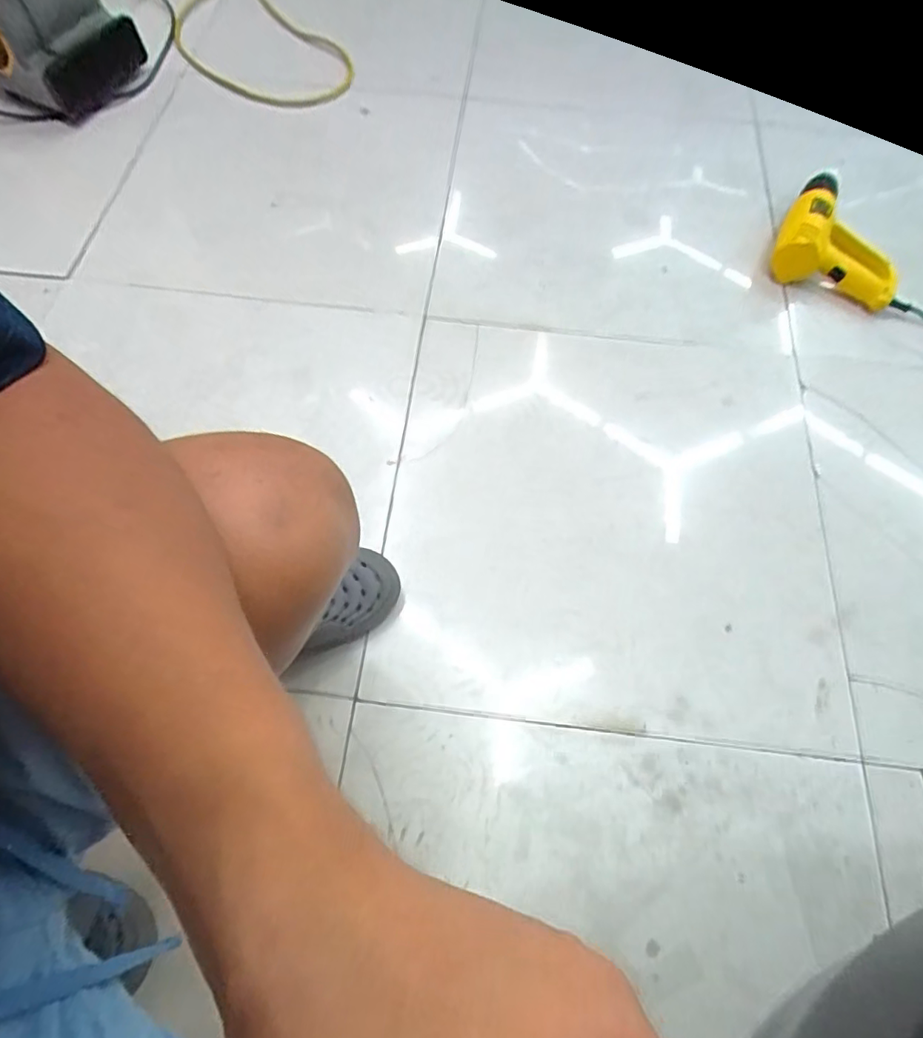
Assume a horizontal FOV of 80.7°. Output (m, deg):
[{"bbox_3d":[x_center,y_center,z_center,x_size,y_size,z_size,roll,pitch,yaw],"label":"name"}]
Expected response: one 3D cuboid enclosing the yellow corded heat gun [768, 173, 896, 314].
[{"bbox_3d":[0.579,-0.431,0.842,0.185,0.086,0.180,16,66,5],"label":"yellow corded heat gun"}]

